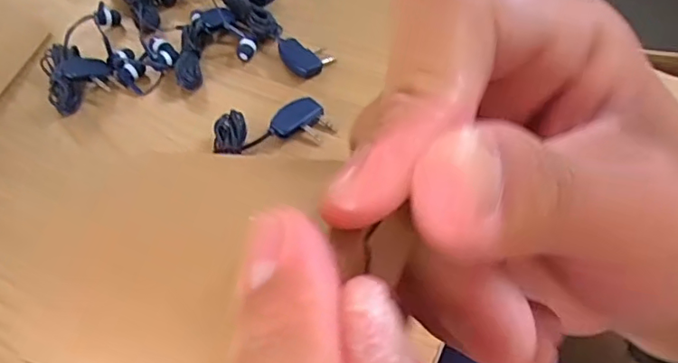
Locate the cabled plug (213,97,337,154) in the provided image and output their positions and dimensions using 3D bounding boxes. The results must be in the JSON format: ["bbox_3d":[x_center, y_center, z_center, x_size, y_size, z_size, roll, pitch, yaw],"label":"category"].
[{"bbox_3d":[-0.041,-0.034,0.341,0.070,0.016,0.027,-18,53,-11],"label":"cabled plug"}]

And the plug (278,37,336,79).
[{"bbox_3d":[-0.024,-0.087,0.386,0.038,0.009,0.030,37,62,27],"label":"plug"}]

